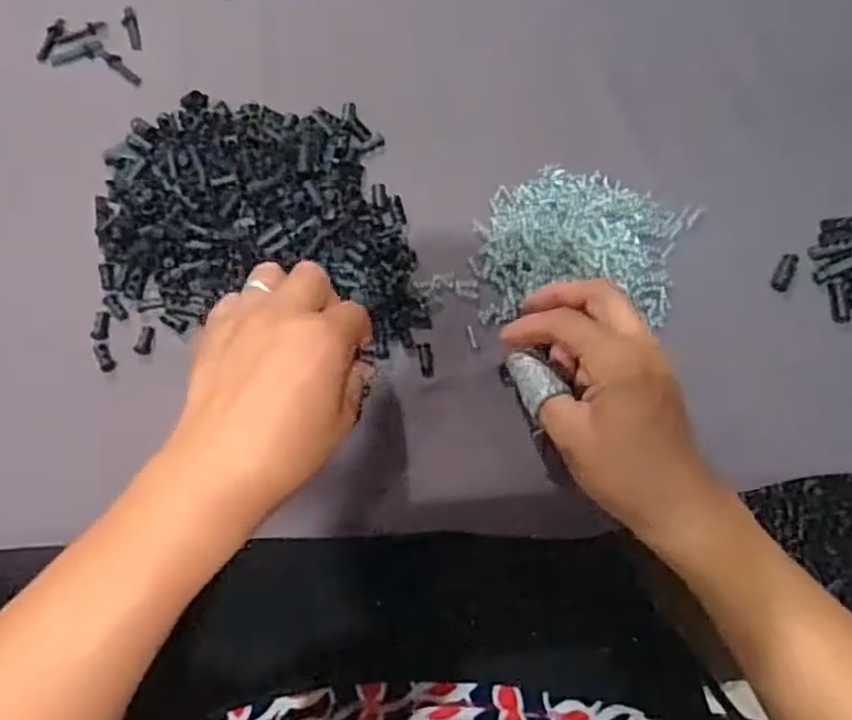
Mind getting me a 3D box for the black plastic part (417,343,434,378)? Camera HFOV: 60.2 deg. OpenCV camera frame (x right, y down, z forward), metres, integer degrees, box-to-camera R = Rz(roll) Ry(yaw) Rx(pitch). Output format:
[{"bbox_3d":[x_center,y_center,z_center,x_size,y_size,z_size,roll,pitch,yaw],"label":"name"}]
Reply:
[{"bbox_3d":[0.000,0.000,0.422,0.008,0.004,0.020,-10,66,-5],"label":"black plastic part"}]

